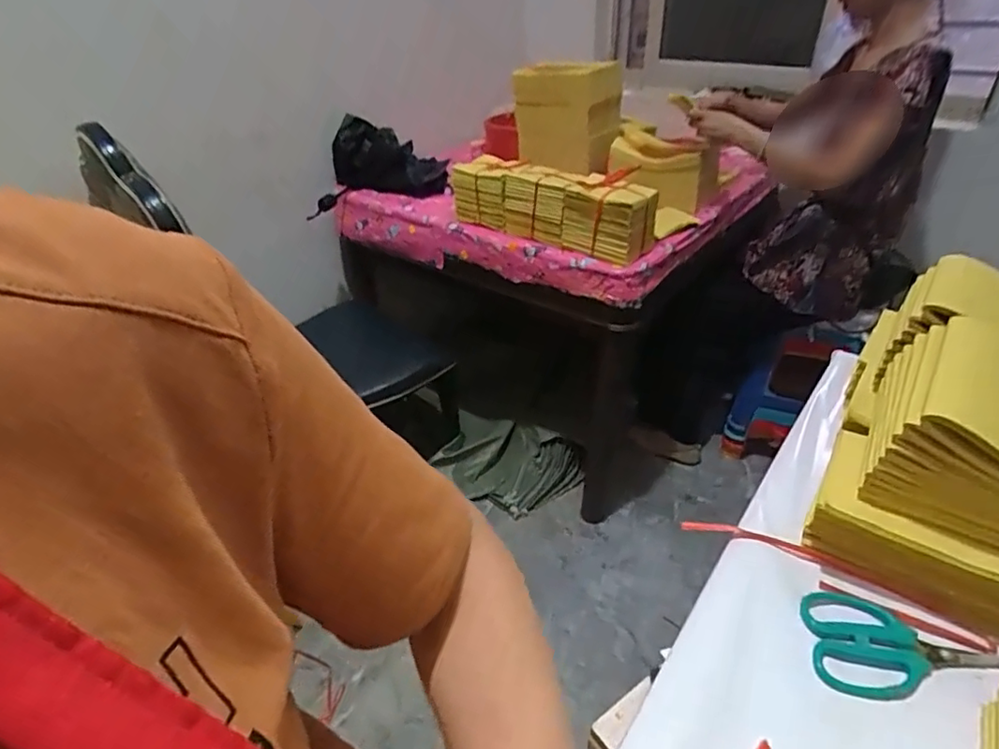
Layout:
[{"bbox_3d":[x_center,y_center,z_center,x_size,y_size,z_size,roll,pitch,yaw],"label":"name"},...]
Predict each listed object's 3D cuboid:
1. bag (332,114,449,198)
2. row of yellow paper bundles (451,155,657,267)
[{"bbox_3d":[-0.307,-0.606,1.657,0.315,0.184,0.107,6,35,12],"label":"bag"},{"bbox_3d":[0.110,-0.390,1.347,0.542,0.146,0.137,25,43,34],"label":"row of yellow paper bundles"}]

